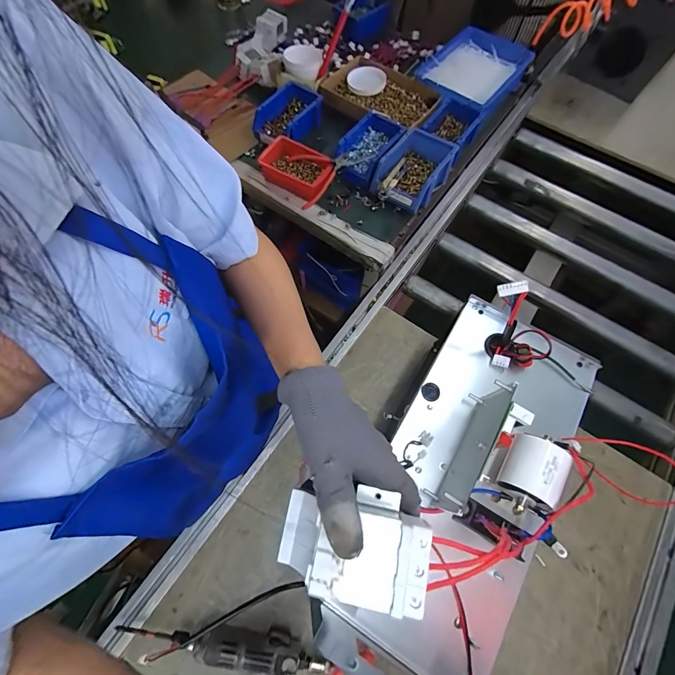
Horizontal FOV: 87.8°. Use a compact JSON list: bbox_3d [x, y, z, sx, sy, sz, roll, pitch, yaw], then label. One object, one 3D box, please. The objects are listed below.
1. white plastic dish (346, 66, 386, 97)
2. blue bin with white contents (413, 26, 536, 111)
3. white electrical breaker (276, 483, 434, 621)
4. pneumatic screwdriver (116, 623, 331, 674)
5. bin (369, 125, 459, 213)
[{"bbox_3d":[0.074,-0.663,0.905,0.094,0.011,0.107,-37,66,-6],"label":"white plastic dish"},{"bbox_3d":[0.340,-0.697,0.942,0.243,0.107,0.294,33,71,12],"label":"blue bin with white contents"},{"bbox_3d":[0.009,0.151,0.256,0.100,0.057,0.074,15,67,4],"label":"white electrical breaker"},{"bbox_3d":[-0.159,0.431,0.494,0.286,0.047,0.051,8,67,2],"label":"pneumatic screwdriver"},{"bbox_3d":[0.162,-0.369,0.780,0.128,0.056,0.202,32,70,11],"label":"bin"}]

